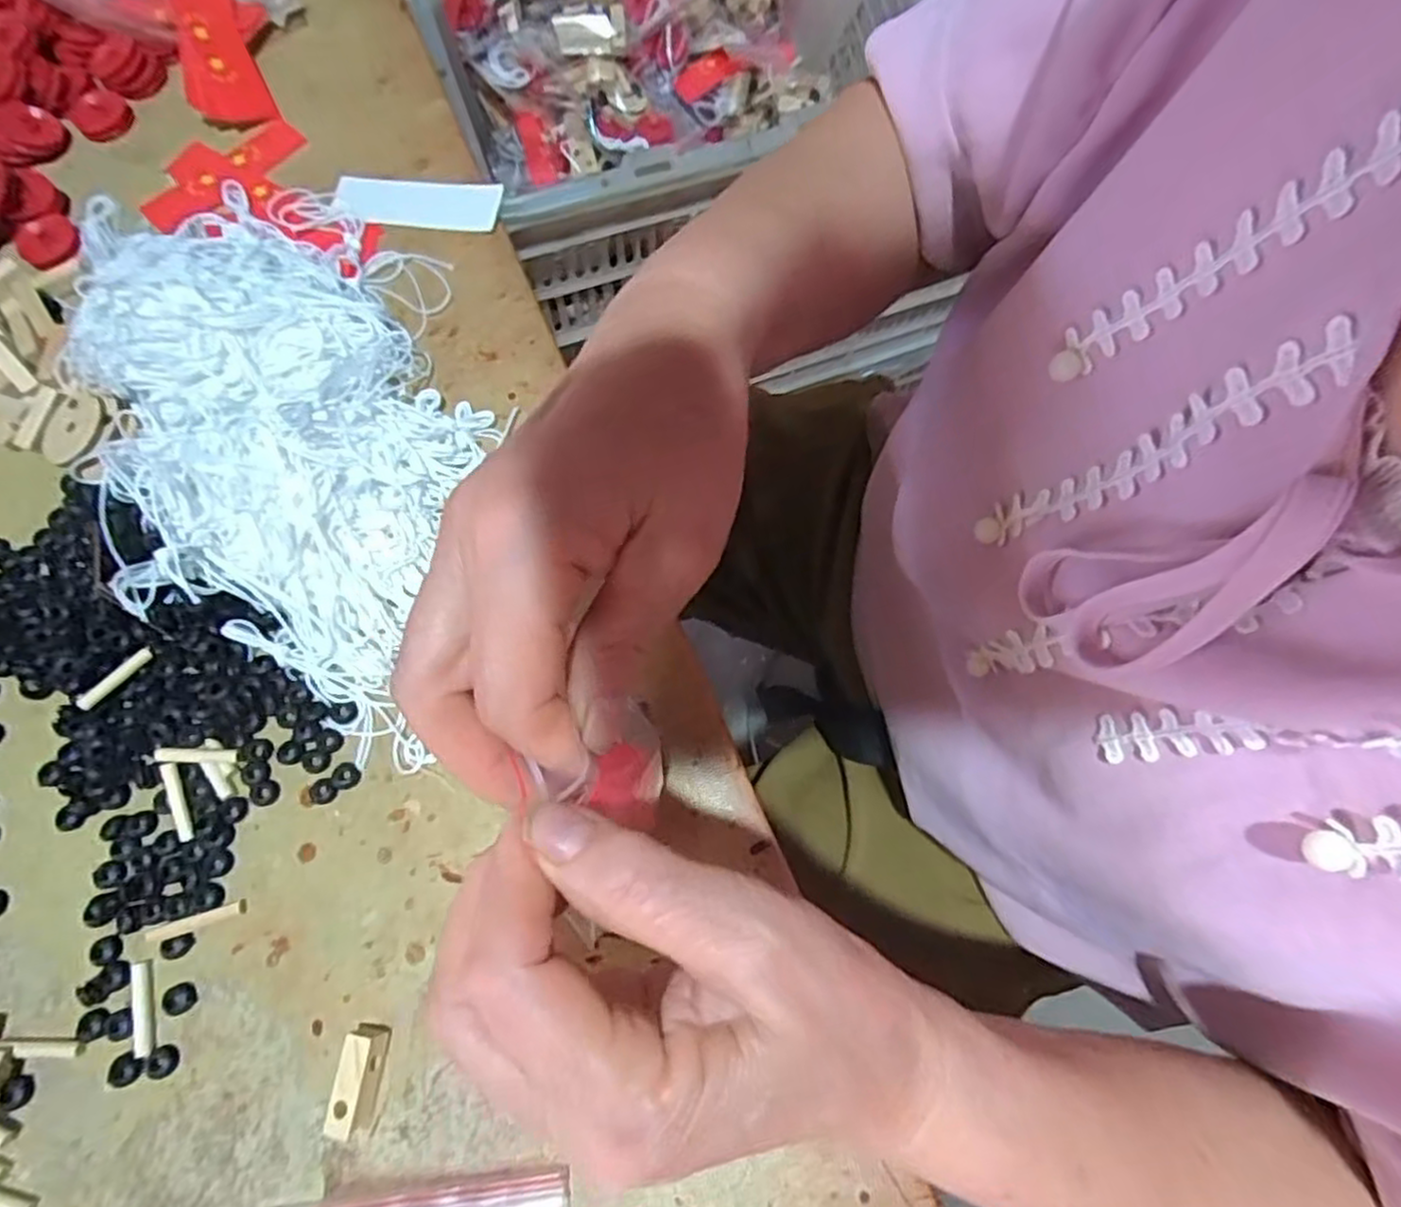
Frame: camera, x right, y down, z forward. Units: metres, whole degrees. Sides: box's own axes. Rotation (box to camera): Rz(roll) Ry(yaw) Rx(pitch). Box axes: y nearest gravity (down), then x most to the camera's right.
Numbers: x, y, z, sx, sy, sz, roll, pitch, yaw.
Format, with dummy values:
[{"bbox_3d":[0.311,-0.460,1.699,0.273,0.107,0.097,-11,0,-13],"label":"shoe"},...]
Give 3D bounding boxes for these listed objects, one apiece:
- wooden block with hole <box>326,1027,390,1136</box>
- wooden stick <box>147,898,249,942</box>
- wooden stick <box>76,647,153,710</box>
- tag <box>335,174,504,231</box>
[{"bbox_3d":[-0.116,0.163,0.243,0.014,0.013,0.029,7,72,2],"label":"wooden block with hole"},{"bbox_3d":[-0.185,0.117,0.261,0.033,0.004,0.005,-14,72,-18],"label":"wooden stick"},{"bbox_3d":[-0.233,0.029,0.283,0.006,0.004,0.030,32,61,10],"label":"wooden stick"},{"bbox_3d":[-0.144,-0.201,0.360,0.080,0.008,0.029,2,72,1],"label":"tag"}]

